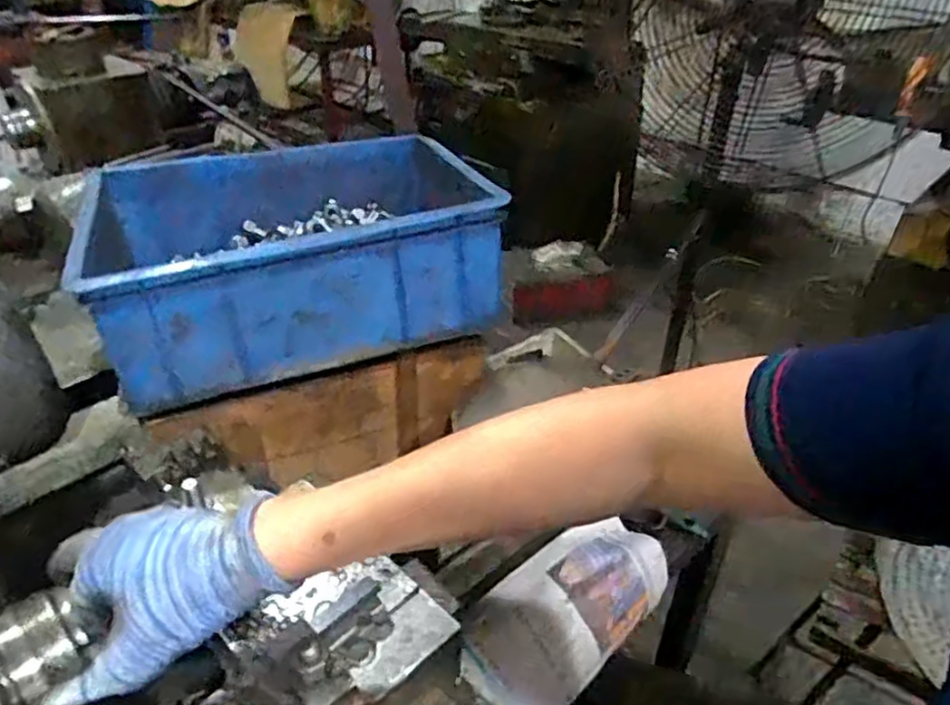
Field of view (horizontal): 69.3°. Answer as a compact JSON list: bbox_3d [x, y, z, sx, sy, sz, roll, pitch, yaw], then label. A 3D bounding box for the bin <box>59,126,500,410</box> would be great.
[{"bbox_3d":[-0.193,-0.117,0.750,0.398,0.133,0.309,-10,37,-14],"label":"bin"}]

